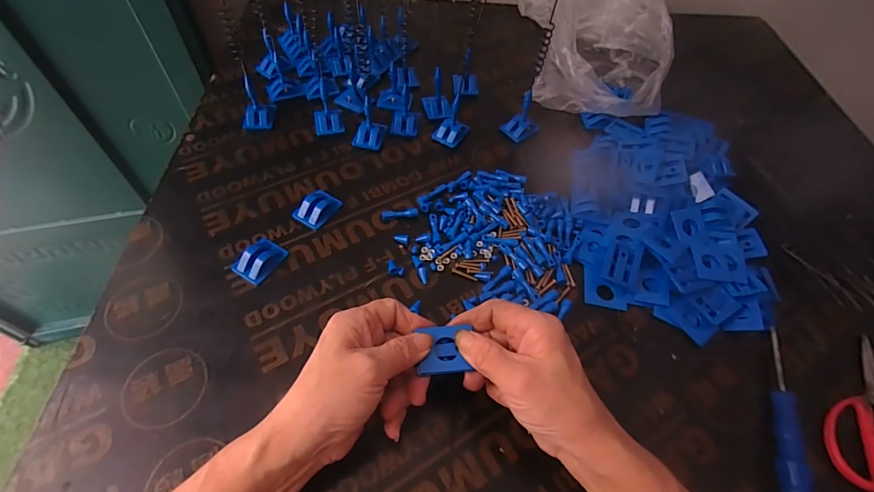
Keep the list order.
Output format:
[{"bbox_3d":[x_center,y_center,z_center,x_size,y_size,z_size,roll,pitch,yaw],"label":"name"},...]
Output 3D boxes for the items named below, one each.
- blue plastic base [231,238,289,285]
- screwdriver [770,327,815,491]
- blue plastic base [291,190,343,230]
[{"bbox_3d":[-0.171,0.013,0.396,0.032,0.013,0.044,28,58,15],"label":"blue plastic base"},{"bbox_3d":[0.287,0.132,0.340,0.019,0.015,0.149,16,56,7],"label":"screwdriver"},{"bbox_3d":[-0.127,-0.040,0.437,0.034,0.011,0.046,25,58,13],"label":"blue plastic base"}]

